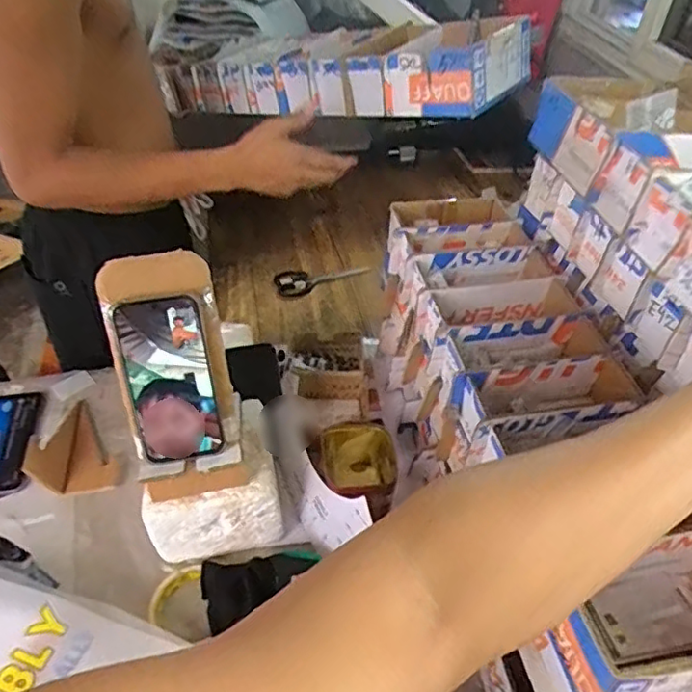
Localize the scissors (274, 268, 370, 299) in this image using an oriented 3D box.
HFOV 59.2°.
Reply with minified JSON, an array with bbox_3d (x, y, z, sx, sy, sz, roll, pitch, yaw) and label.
[{"bbox_3d":[-0.040,-0.123,1.137,0.181,0.009,0.074,-8,43,-10],"label":"scissors"}]

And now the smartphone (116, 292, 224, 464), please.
[{"bbox_3d":[-0.165,0.035,0.573,0.073,0.165,0.010,-9,23,-11],"label":"smartphone"}]

